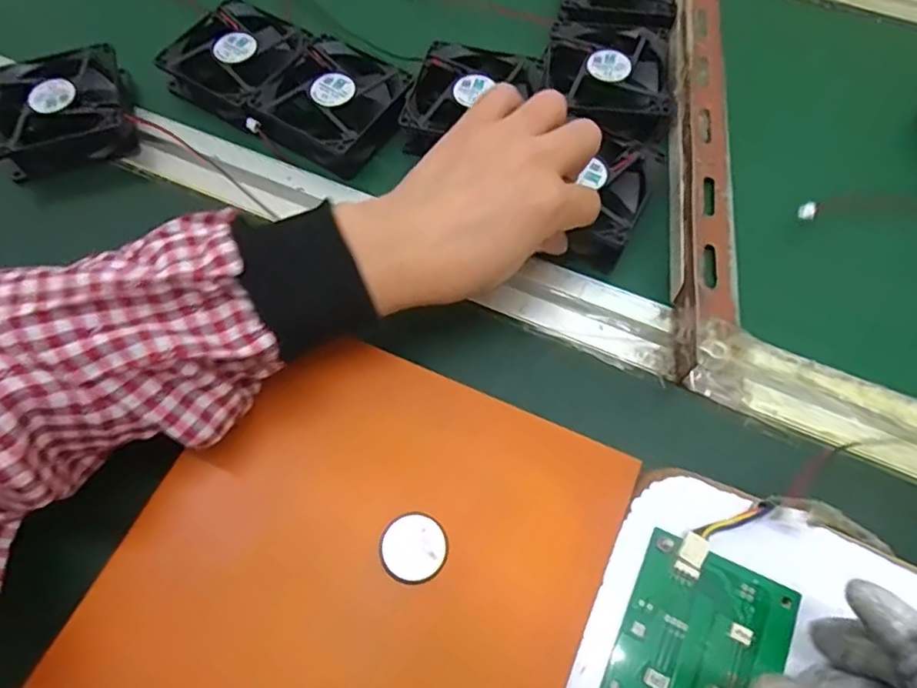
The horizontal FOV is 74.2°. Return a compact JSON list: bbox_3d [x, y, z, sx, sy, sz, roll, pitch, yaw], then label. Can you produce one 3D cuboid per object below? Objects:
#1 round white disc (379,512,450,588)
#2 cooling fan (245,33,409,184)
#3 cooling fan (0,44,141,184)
[{"bbox_3d":[-0.020,0.091,0.269,0.029,0.004,0.029,4,65,-8],"label":"round white disc"},{"bbox_3d":[-0.080,-0.159,0.402,0.086,0.029,0.082,28,67,14],"label":"cooling fan"},{"bbox_3d":[-0.260,-0.154,0.400,0.084,0.034,0.076,-14,64,-7],"label":"cooling fan"}]

